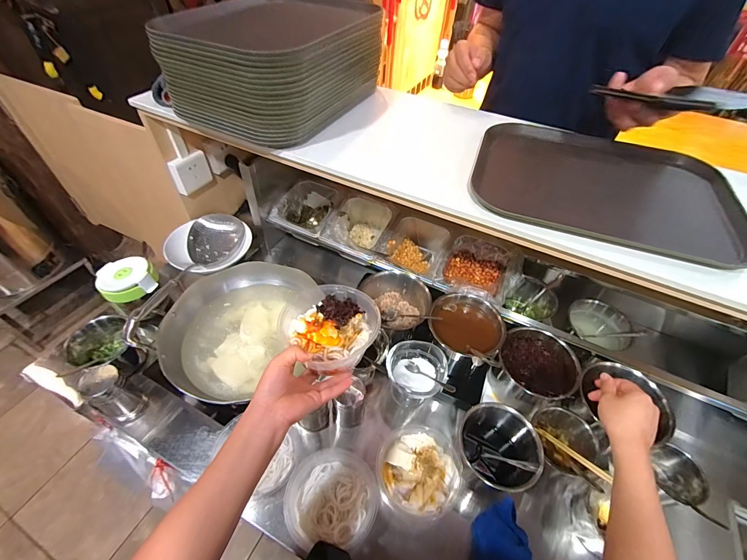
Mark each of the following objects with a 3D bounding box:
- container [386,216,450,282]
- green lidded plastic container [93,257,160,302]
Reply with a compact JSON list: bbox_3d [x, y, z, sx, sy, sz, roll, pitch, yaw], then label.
[{"bbox_3d":[0.106,-0.067,0.868,0.142,0.083,0.178,15,50,10],"label":"container"},{"bbox_3d":[-0.556,-0.003,0.766,0.113,0.041,0.108,2,49,-2],"label":"green lidded plastic container"}]

